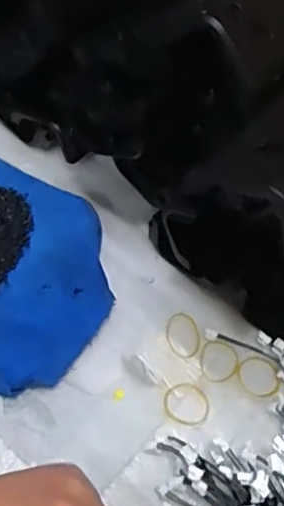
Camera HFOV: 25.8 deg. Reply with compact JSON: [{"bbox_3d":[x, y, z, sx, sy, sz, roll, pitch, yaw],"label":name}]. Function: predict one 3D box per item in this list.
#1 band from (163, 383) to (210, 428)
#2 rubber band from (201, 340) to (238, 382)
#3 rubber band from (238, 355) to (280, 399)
[{"bbox_3d":[0.030,0.103,0.420,0.031,0.004,0.031,4,58,-6],"label":"band"},{"bbox_3d":[0.055,0.077,0.440,0.027,0.004,0.029,4,58,-6],"label":"rubber band"},{"bbox_3d":[0.083,0.087,0.439,0.030,0.004,0.030,4,58,-6],"label":"rubber band"}]

